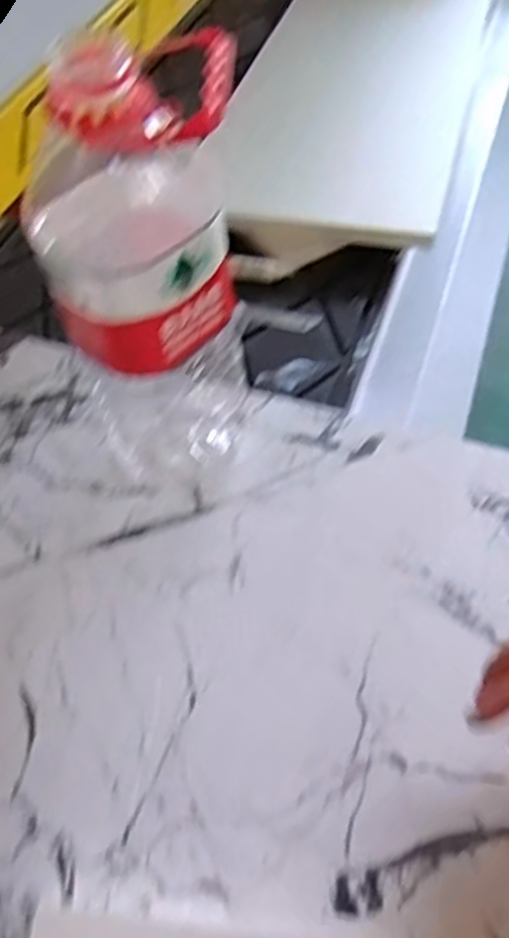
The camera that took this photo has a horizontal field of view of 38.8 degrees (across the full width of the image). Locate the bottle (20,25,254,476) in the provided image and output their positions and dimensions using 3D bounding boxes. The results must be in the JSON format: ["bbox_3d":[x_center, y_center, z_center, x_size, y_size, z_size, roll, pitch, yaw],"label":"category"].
[{"bbox_3d":[-0.065,-0.115,0.471,0.120,0.297,0.126,-21,54,-11],"label":"bottle"}]

